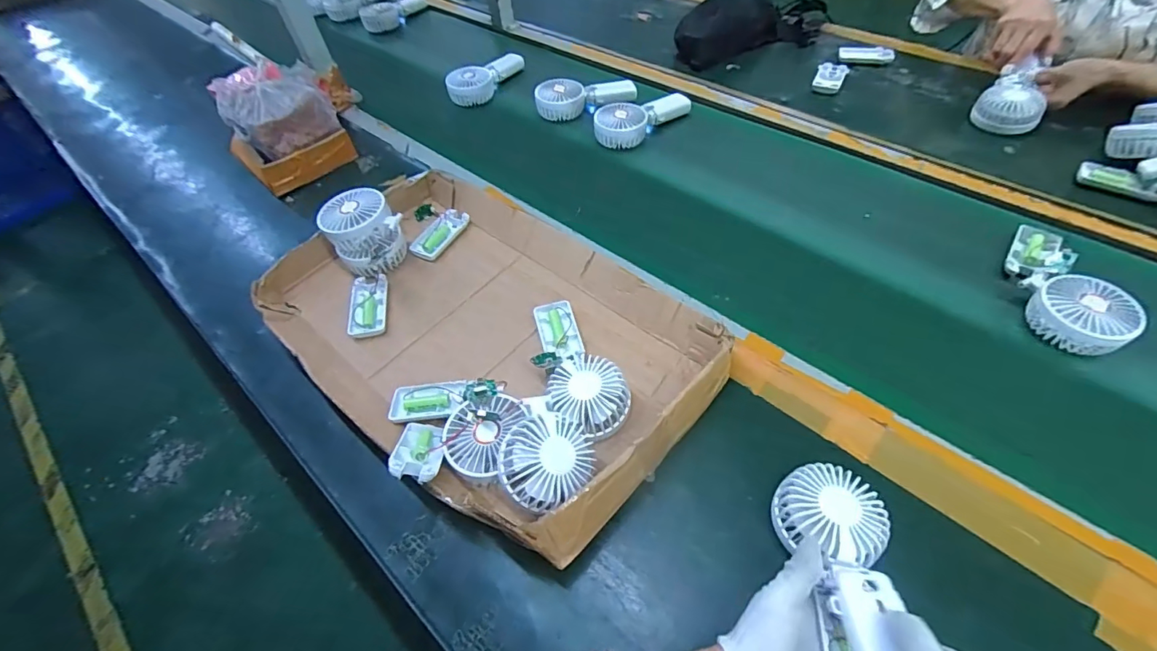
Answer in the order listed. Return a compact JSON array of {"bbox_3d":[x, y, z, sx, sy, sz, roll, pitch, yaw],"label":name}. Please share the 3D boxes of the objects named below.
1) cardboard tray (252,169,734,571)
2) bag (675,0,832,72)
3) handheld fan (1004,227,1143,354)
[{"bbox_3d":[-0.121,-0.009,0.586,0.540,0.072,0.328,33,62,26],"label":"cardboard tray"},{"bbox_3d":[0.369,-0.623,1.002,0.362,0.081,0.142,-19,54,-9],"label":"bag"},{"bbox_3d":[0.558,-0.054,0.566,0.080,0.044,0.190,5,54,10],"label":"handheld fan"}]

